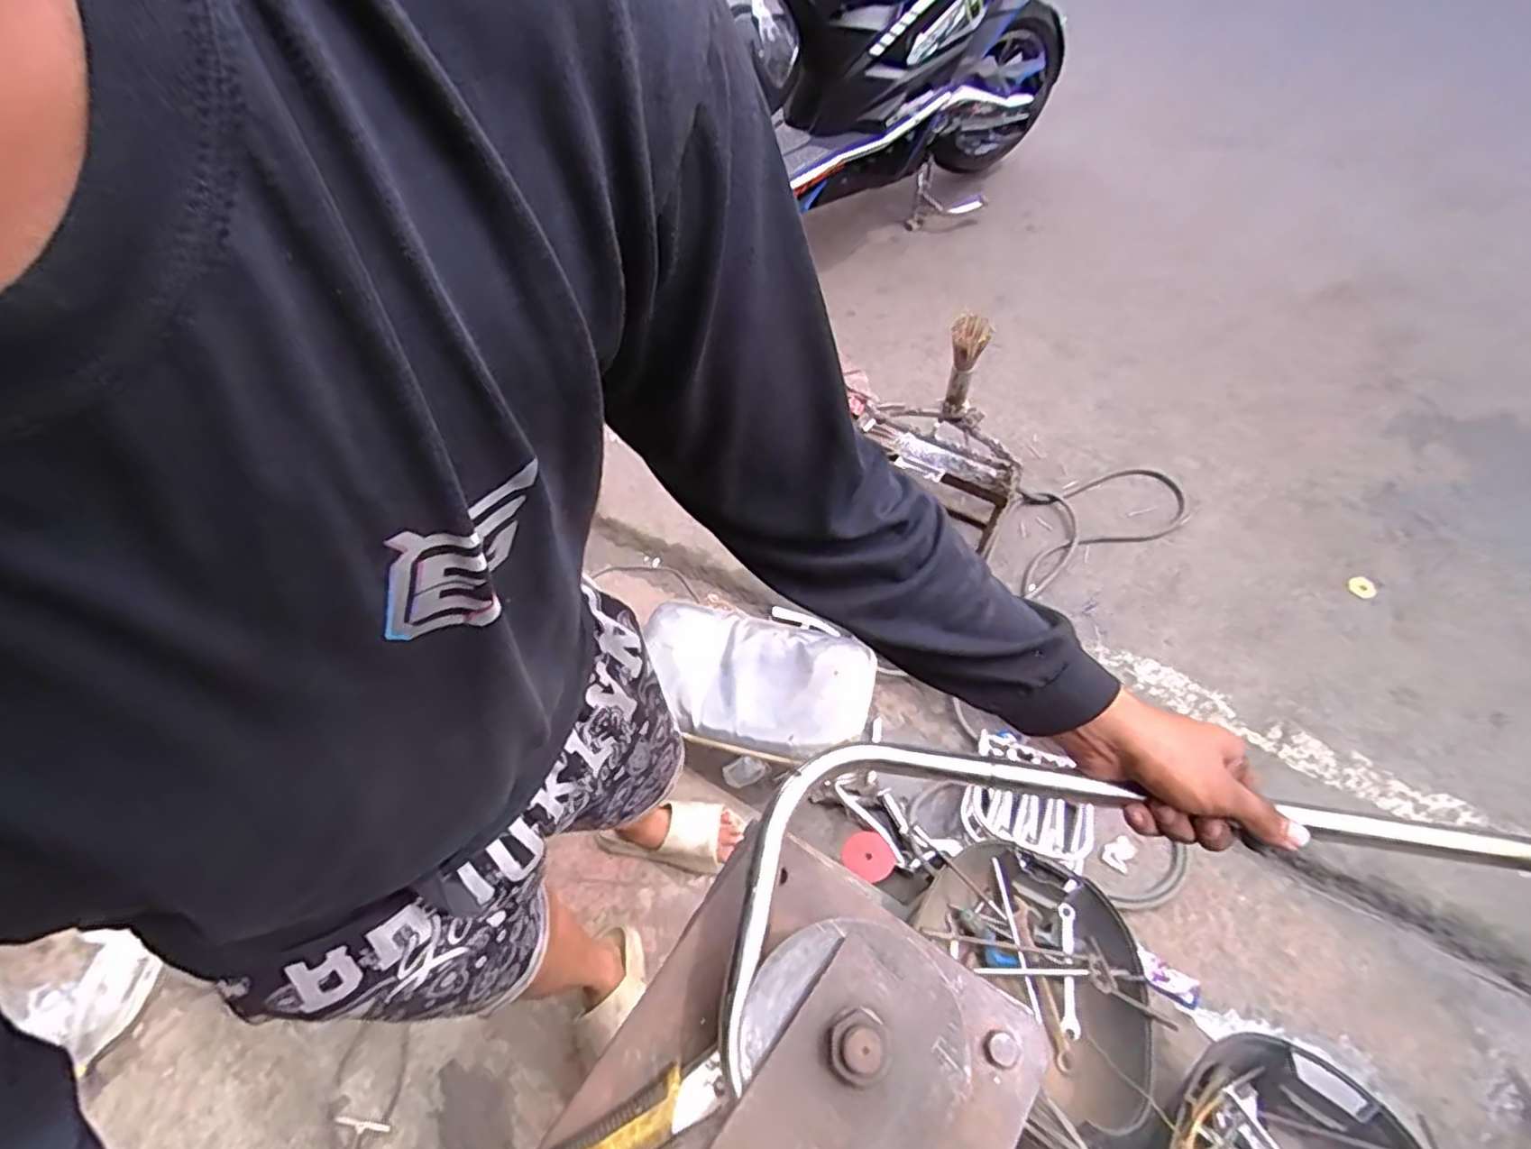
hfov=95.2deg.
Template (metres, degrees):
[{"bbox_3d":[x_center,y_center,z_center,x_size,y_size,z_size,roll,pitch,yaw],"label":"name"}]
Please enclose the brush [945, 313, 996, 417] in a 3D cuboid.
[{"bbox_3d":[0.451,-0.479,1.612,0.083,0.228,0.090,18,62,13],"label":"brush"}]

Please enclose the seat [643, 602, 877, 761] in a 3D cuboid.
[{"bbox_3d":[-0.029,0.207,1.378,0.448,0.064,0.253,15,61,11],"label":"seat"}]

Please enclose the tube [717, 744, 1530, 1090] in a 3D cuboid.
[{"bbox_3d":[0.271,0.206,0.417,0.586,0.039,0.183,3,57,2],"label":"tube"}]

